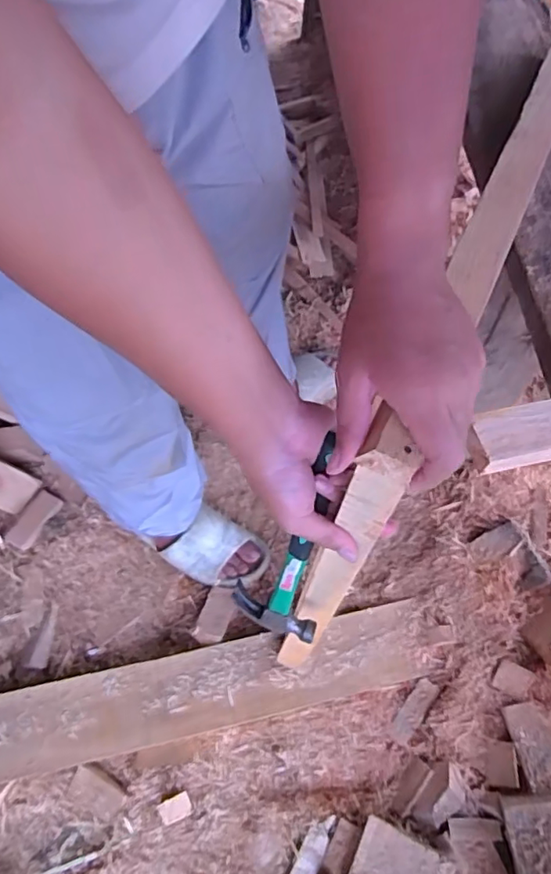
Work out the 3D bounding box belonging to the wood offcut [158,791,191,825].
[{"bbox_3d":[-0.145,0.535,0.815,0.044,0.007,0.031,-19,62,-10],"label":"wood offcut"}]

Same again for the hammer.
[{"bbox_3d":[0.016,0.100,0.518,0.088,0.250,0.022,22,40,12],"label":"hammer"}]

